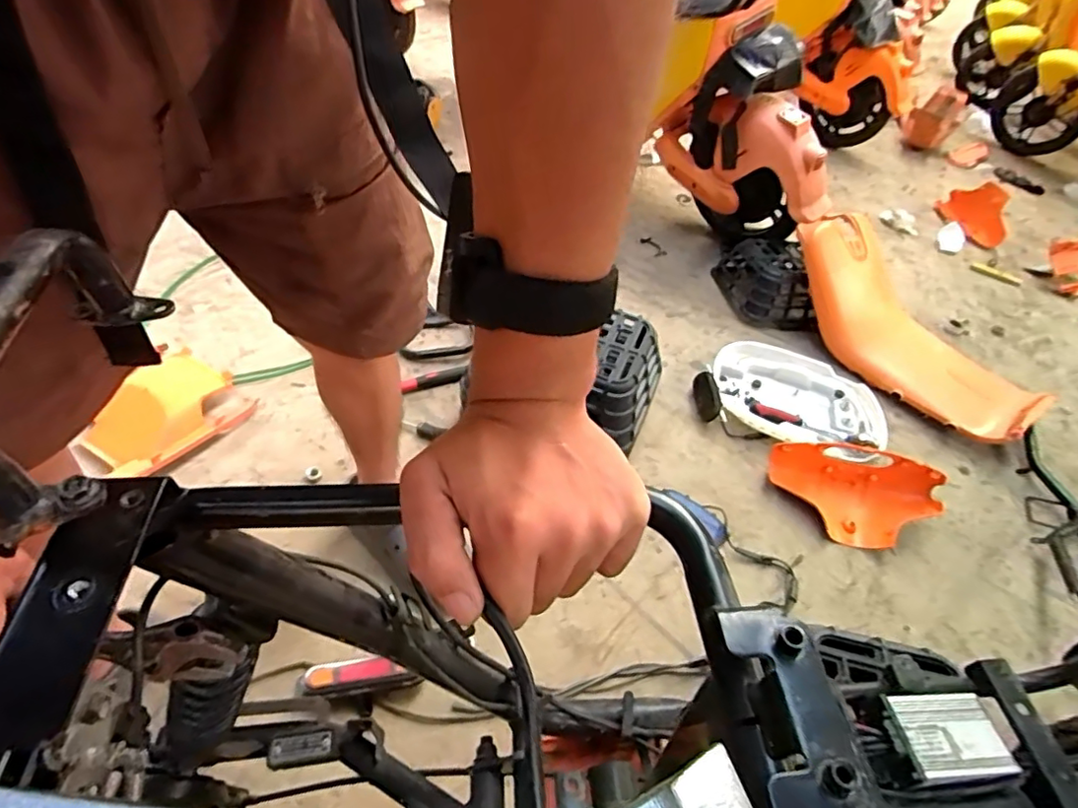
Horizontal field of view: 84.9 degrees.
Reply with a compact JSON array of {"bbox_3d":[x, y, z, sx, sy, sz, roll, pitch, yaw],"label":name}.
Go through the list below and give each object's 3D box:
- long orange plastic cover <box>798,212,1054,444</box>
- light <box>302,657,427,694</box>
[{"bbox_3d":[0.789,-0.157,1.304,0.202,0.157,0.593,-26,72,-30],"label":"long orange plastic cover"},{"bbox_3d":[-0.227,0.351,0.755,0.142,0.037,0.045,-1,47,-12],"label":"light"}]

